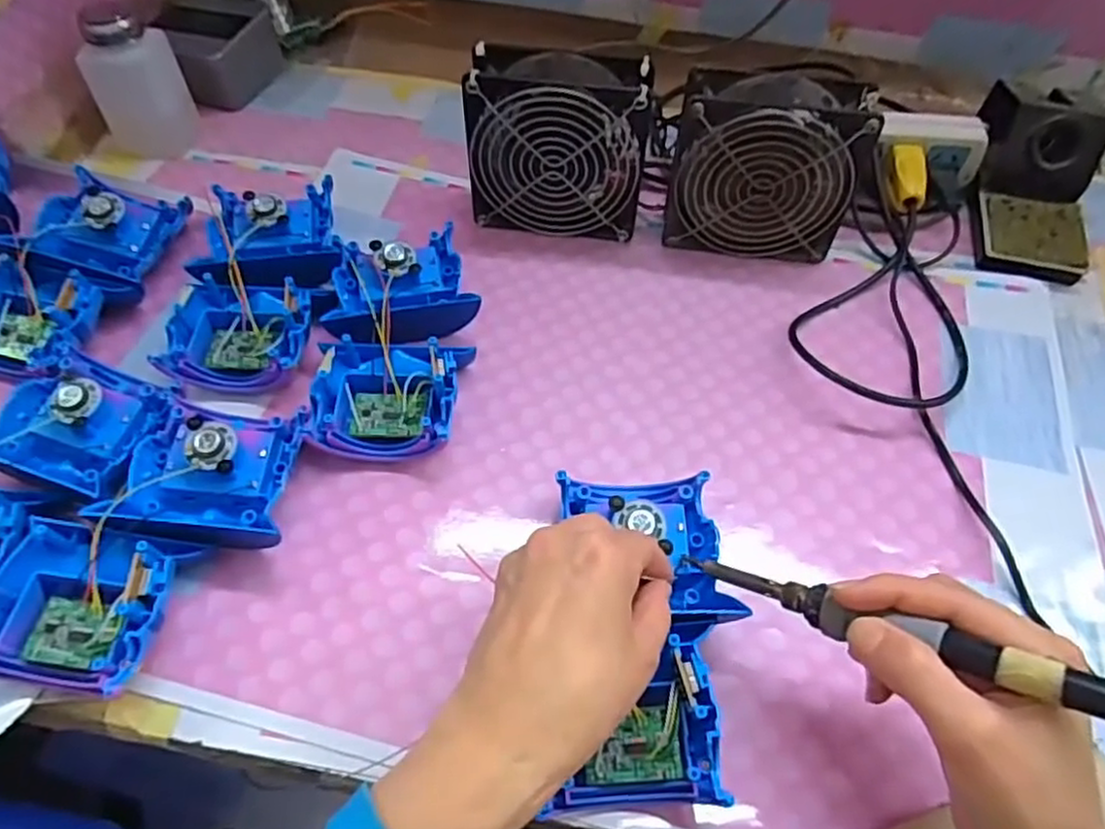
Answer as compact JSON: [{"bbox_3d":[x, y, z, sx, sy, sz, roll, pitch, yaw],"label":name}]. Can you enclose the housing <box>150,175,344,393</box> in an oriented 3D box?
[{"bbox_3d":[-0.190,-0.089,0.470,0.094,0.038,0.166,0,57,-2],"label":"housing"}]

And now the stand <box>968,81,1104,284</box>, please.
[{"bbox_3d":[0.360,-0.181,0.524,0.071,0.070,0.153,12,58,6],"label":"stand"}]

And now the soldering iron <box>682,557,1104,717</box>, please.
[{"bbox_3d":[0.142,0.087,0.278,0.208,0.017,0.018,8,50,44],"label":"soldering iron"}]

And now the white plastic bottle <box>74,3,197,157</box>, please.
[{"bbox_3d":[-0.322,-0.257,0.544,0.052,0.093,0.051,5,57,1],"label":"white plastic bottle"}]

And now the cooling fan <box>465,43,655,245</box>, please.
[{"bbox_3d":[0.005,-0.187,0.499,0.122,0.117,0.049,8,57,3],"label":"cooling fan"}]

